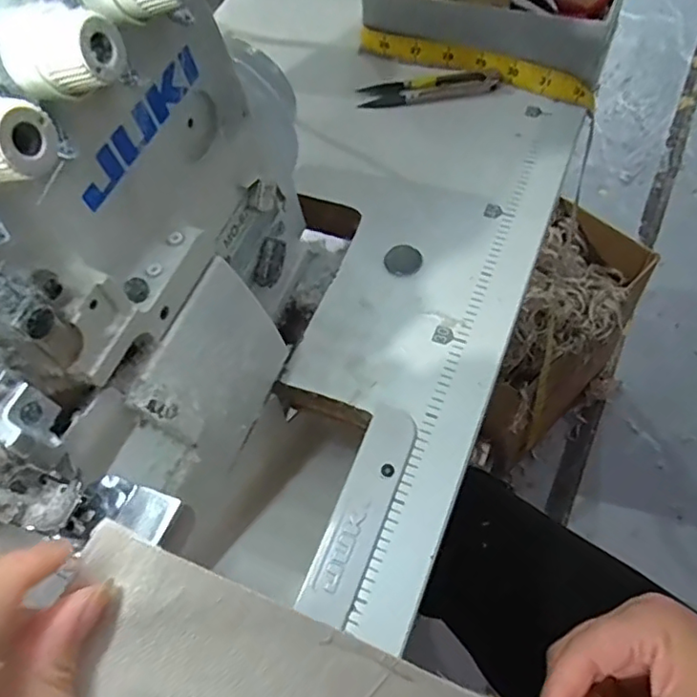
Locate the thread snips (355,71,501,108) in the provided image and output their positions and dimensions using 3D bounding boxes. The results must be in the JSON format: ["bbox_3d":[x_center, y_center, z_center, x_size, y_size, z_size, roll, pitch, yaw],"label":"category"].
[{"bbox_3d":[0.060,-0.196,0.444,0.102,0.010,0.030,-5,61,6],"label":"thread snips"}]

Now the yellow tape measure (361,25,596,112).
[{"bbox_3d":[0.093,-0.213,0.444,0.183,0.017,0.015,22,67,19],"label":"yellow tape measure"}]

